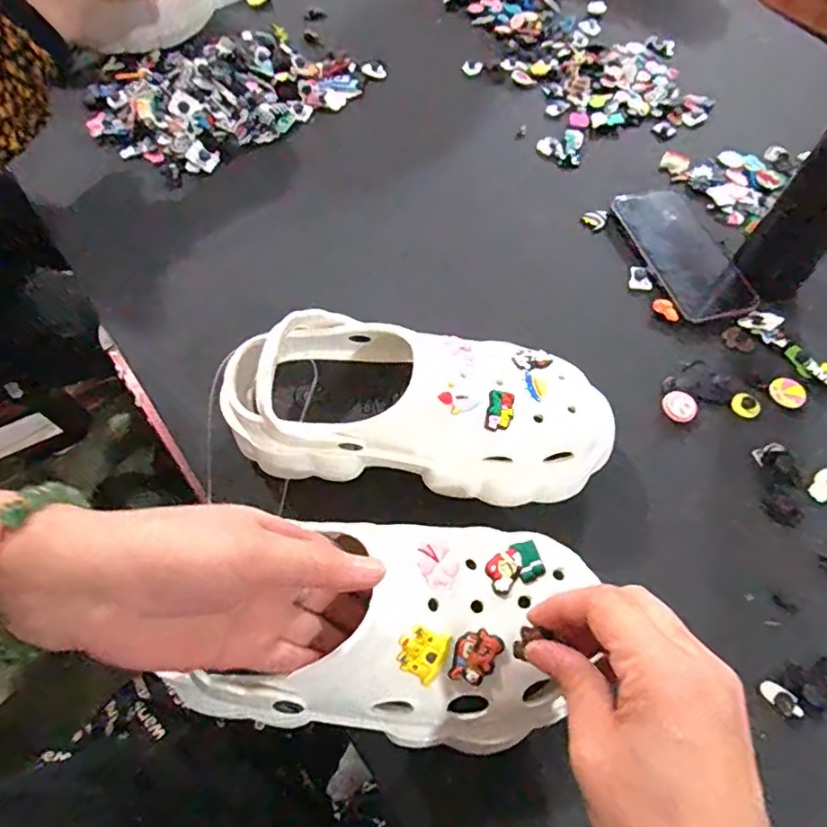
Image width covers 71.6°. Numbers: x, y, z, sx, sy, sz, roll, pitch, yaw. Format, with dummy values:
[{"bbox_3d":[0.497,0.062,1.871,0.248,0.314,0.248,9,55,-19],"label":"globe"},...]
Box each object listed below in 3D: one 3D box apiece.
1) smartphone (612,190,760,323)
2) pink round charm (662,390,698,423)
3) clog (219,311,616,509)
[{"bbox_3d":[0.261,-0.157,0.556,0.081,0.006,0.161,-13,62,-11],"label":"smartphone"},{"bbox_3d":[0.218,-0.006,0.468,0.027,0.006,0.026,2,61,-3],"label":"pink round charm"},{"bbox_3d":[0.006,-0.003,0.400,0.266,0.095,0.096,8,60,0],"label":"clog"}]

